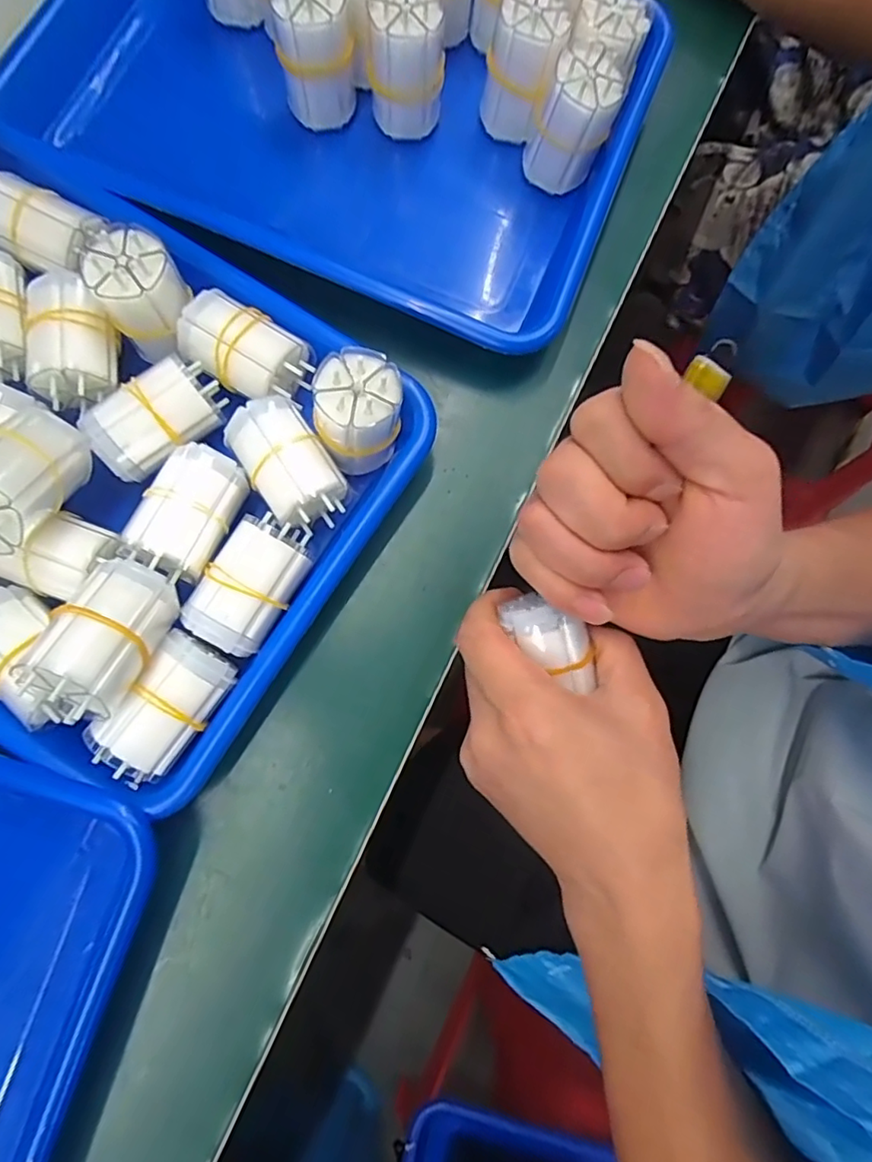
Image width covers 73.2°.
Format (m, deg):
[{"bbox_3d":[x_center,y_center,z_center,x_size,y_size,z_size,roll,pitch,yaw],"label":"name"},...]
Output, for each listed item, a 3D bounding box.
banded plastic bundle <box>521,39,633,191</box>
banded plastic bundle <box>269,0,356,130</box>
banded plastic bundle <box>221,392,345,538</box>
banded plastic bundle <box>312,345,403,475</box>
[{"bbox_3d":[0.075,-0.247,0.317,0.044,0.055,0.040,23,79,4],"label":"banded plastic bundle"},{"bbox_3d":[-0.065,-0.284,0.318,0.038,0.057,0.034,-7,78,-2],"label":"banded plastic bundle"},{"bbox_3d":[-0.073,-0.057,0.285,0.038,0.032,0.060,-34,81,-7],"label":"banded plastic bundle"},{"bbox_3d":[-0.036,-0.078,0.282,0.040,0.053,0.041,-7,78,-2],"label":"banded plastic bundle"}]

